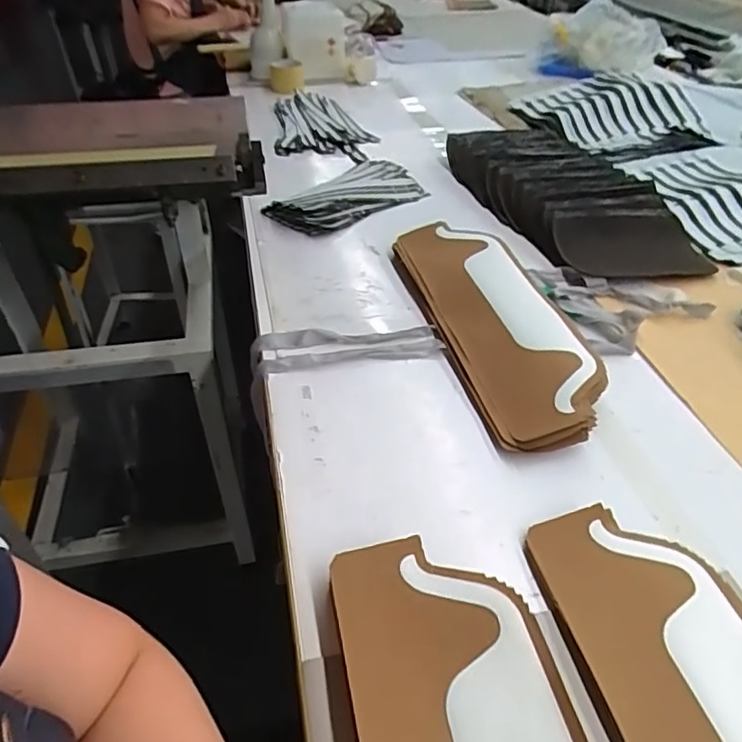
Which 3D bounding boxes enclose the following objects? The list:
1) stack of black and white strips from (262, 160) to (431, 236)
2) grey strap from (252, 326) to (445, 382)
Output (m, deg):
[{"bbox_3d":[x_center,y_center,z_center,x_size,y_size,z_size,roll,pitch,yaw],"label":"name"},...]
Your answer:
[{"bbox_3d":[-0.037,-0.292,0.951,0.137,0.038,0.274,34,51,31],"label":"stack of black and white strips"},{"bbox_3d":[-0.029,-0.031,0.665,0.224,0.018,0.062,-8,43,-10],"label":"grey strap"}]

